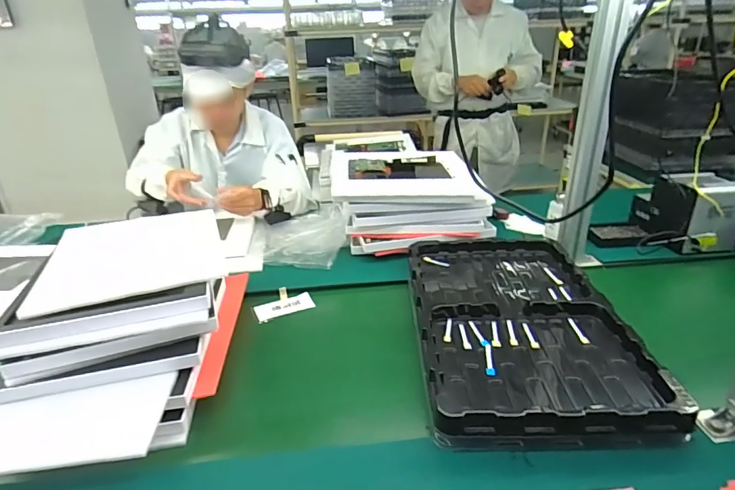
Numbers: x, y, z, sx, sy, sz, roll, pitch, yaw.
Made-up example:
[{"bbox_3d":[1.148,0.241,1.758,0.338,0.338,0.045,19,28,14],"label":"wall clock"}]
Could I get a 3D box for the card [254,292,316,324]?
[{"bbox_3d":[-0.156,0.116,0.842,0.109,0.010,0.052,-14,34,-26],"label":"card"}]

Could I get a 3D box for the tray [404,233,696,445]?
[{"bbox_3d":[0.235,0.112,0.736,0.311,0.043,0.482,0,26,2],"label":"tray"}]

